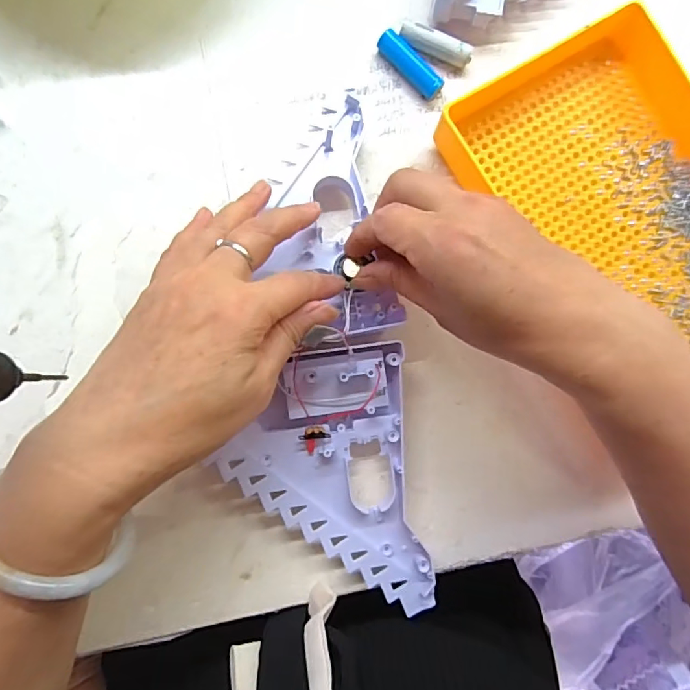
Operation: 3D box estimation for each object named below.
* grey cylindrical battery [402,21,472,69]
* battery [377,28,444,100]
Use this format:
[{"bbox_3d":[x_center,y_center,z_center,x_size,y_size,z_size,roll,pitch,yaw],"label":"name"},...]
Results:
[{"bbox_3d":[0.059,-0.194,0.327,0.047,0.012,0.013,20,85,-4],"label":"grey cylindrical battery"},{"bbox_3d":[0.042,-0.180,0.326,0.049,0.015,0.012,42,84,-2],"label":"battery"}]

